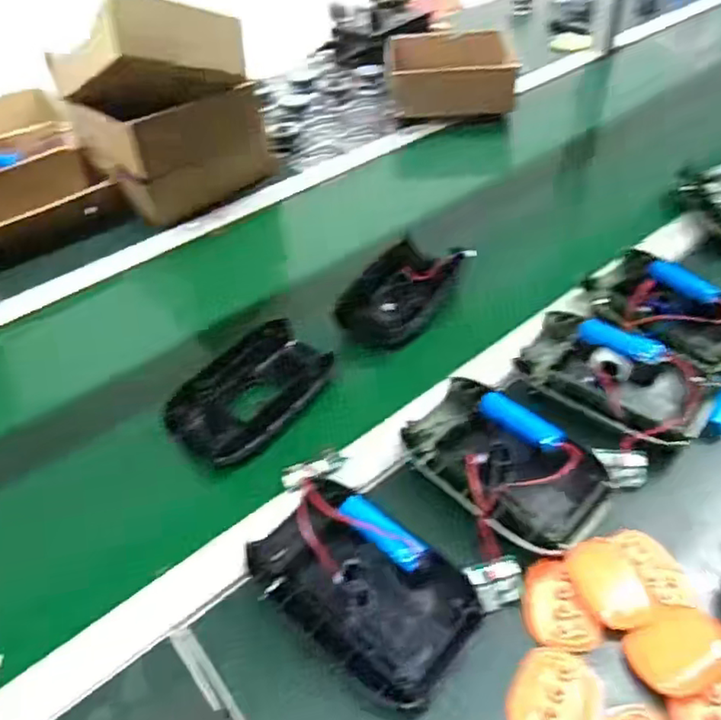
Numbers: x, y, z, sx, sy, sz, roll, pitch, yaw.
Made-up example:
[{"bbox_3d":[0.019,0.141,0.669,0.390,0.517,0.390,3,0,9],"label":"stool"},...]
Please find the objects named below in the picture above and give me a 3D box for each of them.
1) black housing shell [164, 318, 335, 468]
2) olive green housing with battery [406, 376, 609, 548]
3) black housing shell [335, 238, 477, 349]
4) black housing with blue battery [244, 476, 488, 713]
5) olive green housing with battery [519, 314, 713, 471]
[{"bbox_3d":[-0.098,0.022,0.556,0.088,0.034,0.156,23,50,25],"label":"black housing shell"},{"bbox_3d":[0.108,0.081,0.473,0.104,0.041,0.154,-36,52,-28],"label":"olive green housing with battery"},{"bbox_3d":[0.045,-0.080,0.664,0.099,0.051,0.143,24,51,26],"label":"black housing shell"},{"bbox_3d":[0.000,0.153,0.413,0.098,0.040,0.156,-36,53,-29],"label":"black housing with blue battery"},{"bbox_3d":[0.218,0.016,0.534,0.159,0.037,0.113,33,55,32],"label":"olive green housing with battery"}]

